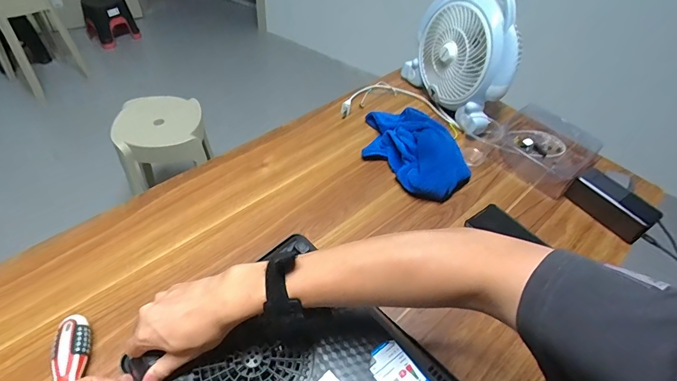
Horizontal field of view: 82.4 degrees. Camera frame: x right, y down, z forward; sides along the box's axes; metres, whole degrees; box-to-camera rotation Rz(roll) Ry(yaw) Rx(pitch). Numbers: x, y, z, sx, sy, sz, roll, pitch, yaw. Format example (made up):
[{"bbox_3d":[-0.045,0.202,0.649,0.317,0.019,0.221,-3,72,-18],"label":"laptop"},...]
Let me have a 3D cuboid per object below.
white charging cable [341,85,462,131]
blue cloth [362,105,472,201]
[{"bbox_3d":[0.139,-0.195,0.857,0.250,0.022,0.144,9,47,2],"label":"white charging cable"},{"bbox_3d":[0.122,-0.086,0.709,0.124,0.075,0.252,-17,51,-20],"label":"blue cloth"}]

